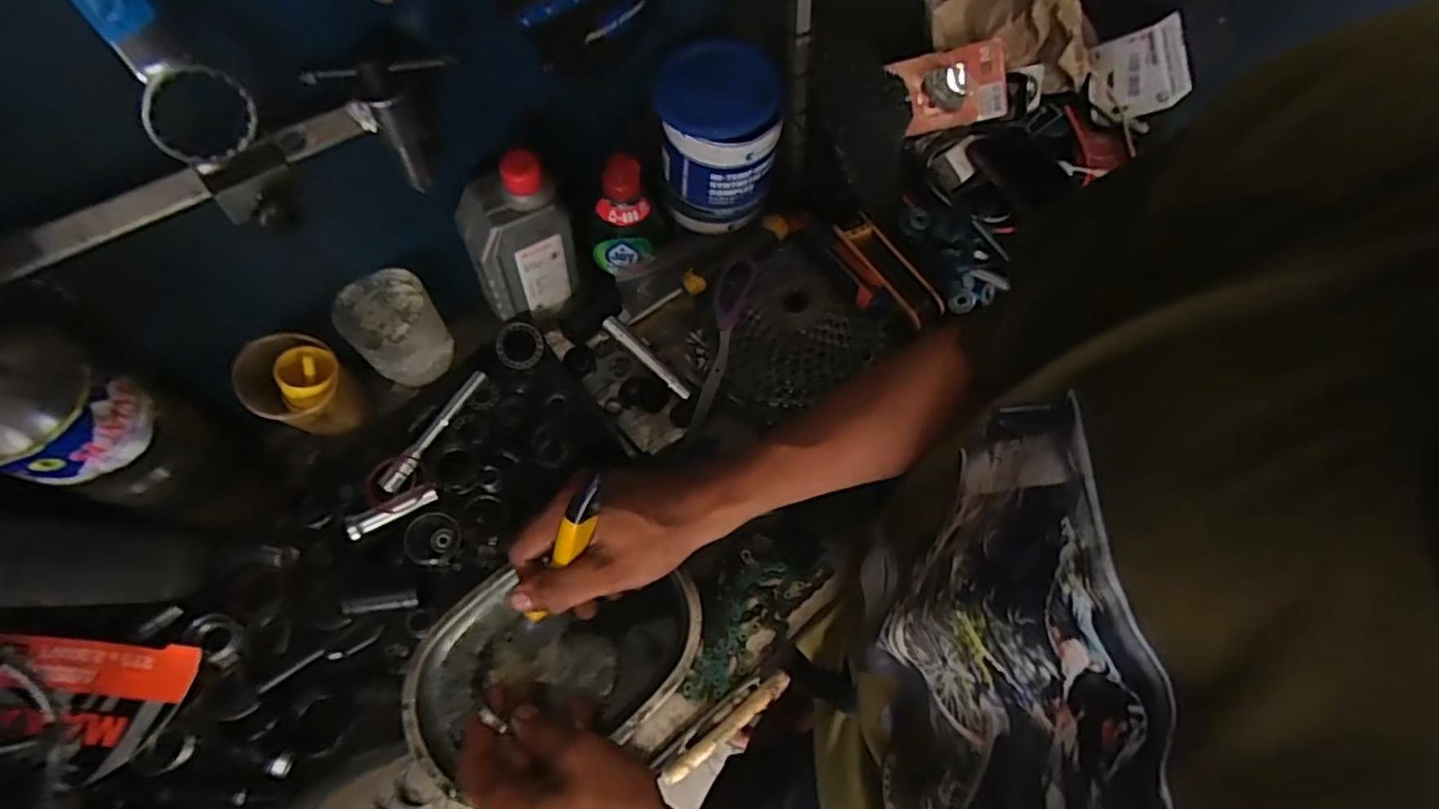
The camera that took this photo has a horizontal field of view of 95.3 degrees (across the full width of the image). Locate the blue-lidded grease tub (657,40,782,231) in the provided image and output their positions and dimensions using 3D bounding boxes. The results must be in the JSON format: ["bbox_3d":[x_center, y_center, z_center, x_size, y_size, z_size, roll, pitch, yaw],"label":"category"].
[{"bbox_3d":[-0.002,-0.228,0.576,0.100,0.125,0.093,1,64,-3],"label":"blue-lidded grease tub"}]

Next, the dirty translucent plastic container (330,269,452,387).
[{"bbox_3d":[-0.274,-0.062,0.559,0.070,0.086,0.061,-36,72,-19],"label":"dirty translucent plastic container"}]

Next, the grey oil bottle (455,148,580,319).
[{"bbox_3d":[-0.170,-0.135,0.560,0.084,0.175,0.056,-25,69,-15],"label":"grey oil bottle"}]

